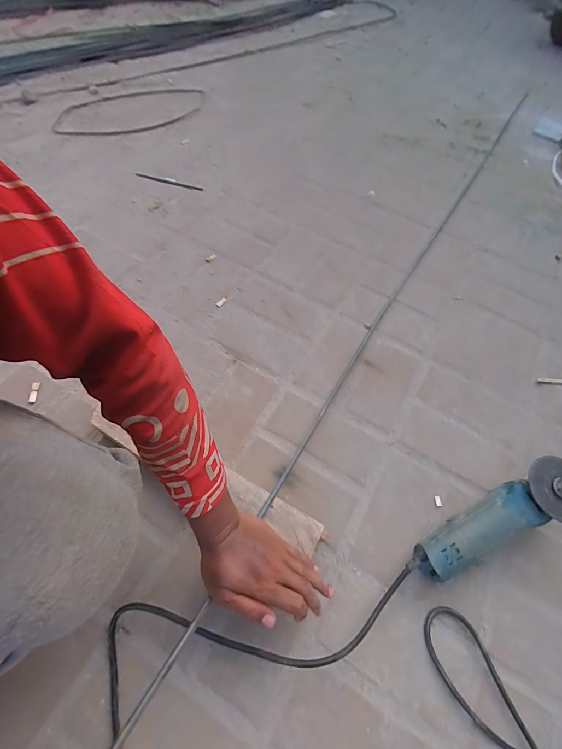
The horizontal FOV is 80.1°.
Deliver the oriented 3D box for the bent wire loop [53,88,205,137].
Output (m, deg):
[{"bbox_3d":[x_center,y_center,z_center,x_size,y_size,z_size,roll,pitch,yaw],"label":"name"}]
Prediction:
[{"bbox_3d":[-0.480,-0.882,1.105,0.530,0.020,0.294,-23,64,-17],"label":"bent wire loop"}]

